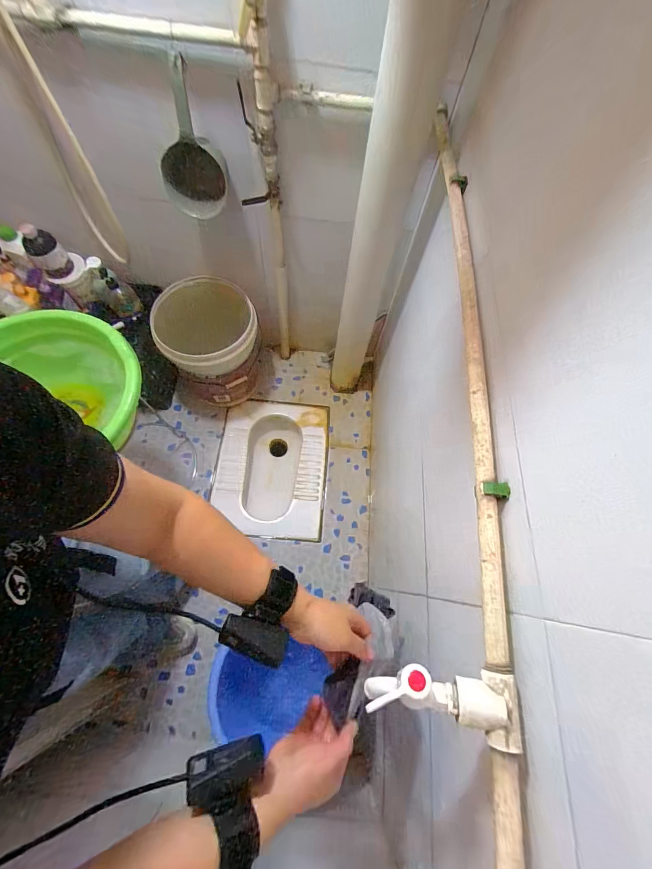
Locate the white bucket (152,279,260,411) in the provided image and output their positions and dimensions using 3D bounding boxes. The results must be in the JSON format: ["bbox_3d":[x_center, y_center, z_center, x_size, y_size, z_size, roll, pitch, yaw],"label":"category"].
[{"bbox_3d":[-0.384,-0.293,1.200,0.312,0.360,0.309,-23,71,-13],"label":"white bucket"}]

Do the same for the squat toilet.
[{"bbox_3d":[-0.186,0.143,1.351,0.371,0.212,0.519,6,67,-2],"label":"squat toilet"}]

